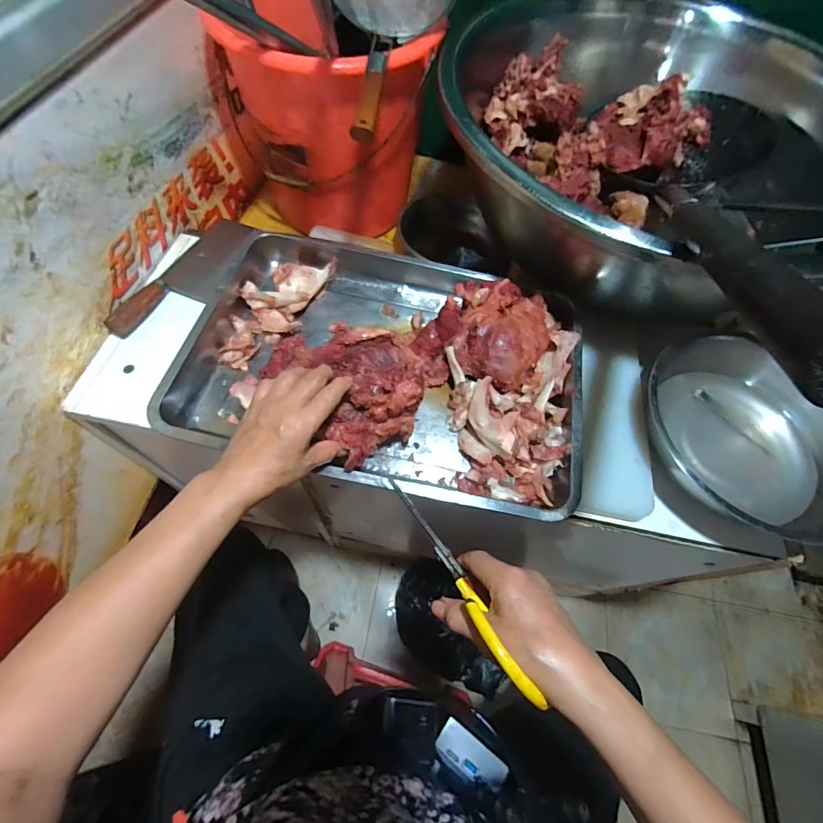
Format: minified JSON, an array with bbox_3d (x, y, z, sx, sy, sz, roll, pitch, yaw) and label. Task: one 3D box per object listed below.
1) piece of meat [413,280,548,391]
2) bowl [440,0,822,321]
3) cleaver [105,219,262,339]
[{"bbox_3d":[0.093,-0.103,0.528,0.166,0.069,0.144,16,63,5],"label":"piece of meat"},{"bbox_3d":[0.351,-0.358,0.581,0.579,0.210,0.536,1,63,-3],"label":"bowl"},{"bbox_3d":[-0.339,-0.215,0.625,0.085,0.045,0.284,19,63,6],"label":"cleaver"}]

